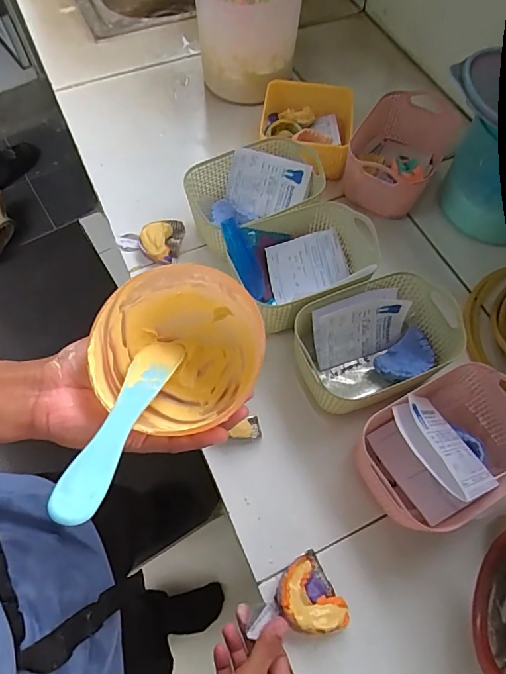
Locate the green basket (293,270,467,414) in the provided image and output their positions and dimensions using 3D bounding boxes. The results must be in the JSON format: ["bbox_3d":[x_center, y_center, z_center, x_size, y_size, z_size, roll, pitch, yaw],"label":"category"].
[{"bbox_3d":[0.141,0.008,0.504,0.198,0.075,0.120,-17,65,-9],"label":"green basket"}]

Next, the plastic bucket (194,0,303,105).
[{"bbox_3d":[-0.005,-0.486,0.708,0.151,0.158,0.161,0,64,-1],"label":"plastic bucket"}]

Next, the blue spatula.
[{"bbox_3d":[-0.080,0.047,0.288,0.028,0.009,0.177,6,27,2],"label":"blue spatula"}]

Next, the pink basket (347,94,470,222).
[{"bbox_3d":[0.216,-0.270,0.649,0.117,0.081,0.195,35,69,15],"label":"pink basket"}]

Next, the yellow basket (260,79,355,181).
[{"bbox_3d":[0.083,-0.305,0.670,0.141,0.072,0.143,7,64,3],"label":"yellow basket"}]

